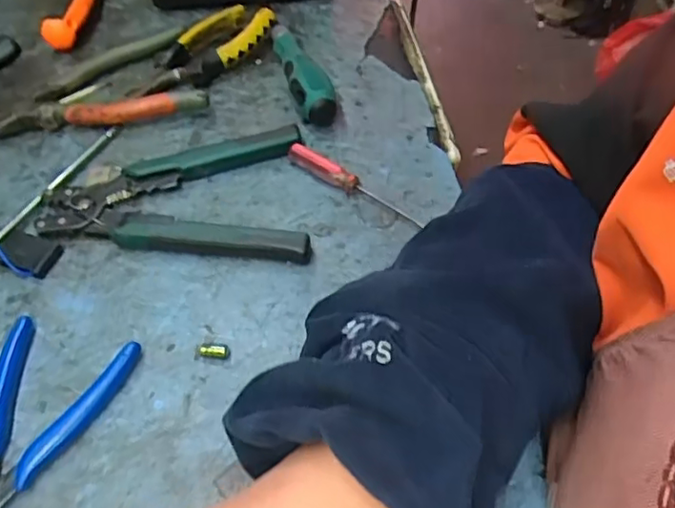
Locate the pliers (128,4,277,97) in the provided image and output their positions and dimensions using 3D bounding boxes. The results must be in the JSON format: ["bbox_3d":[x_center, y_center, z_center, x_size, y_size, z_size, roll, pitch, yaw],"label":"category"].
[{"bbox_3d":[-0.109,-0.165,0.512,0.130,0.025,0.052,-33,59,-18],"label":"pliers"}]

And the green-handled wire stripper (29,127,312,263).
[{"bbox_3d":[-0.103,-0.047,0.434,0.178,0.018,0.108,3,55,7],"label":"green-handled wire stripper"}]

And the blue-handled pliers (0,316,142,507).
[{"bbox_3d":[-0.178,0.088,0.348,0.078,0.011,0.121,22,59,19],"label":"blue-handled pliers"}]

